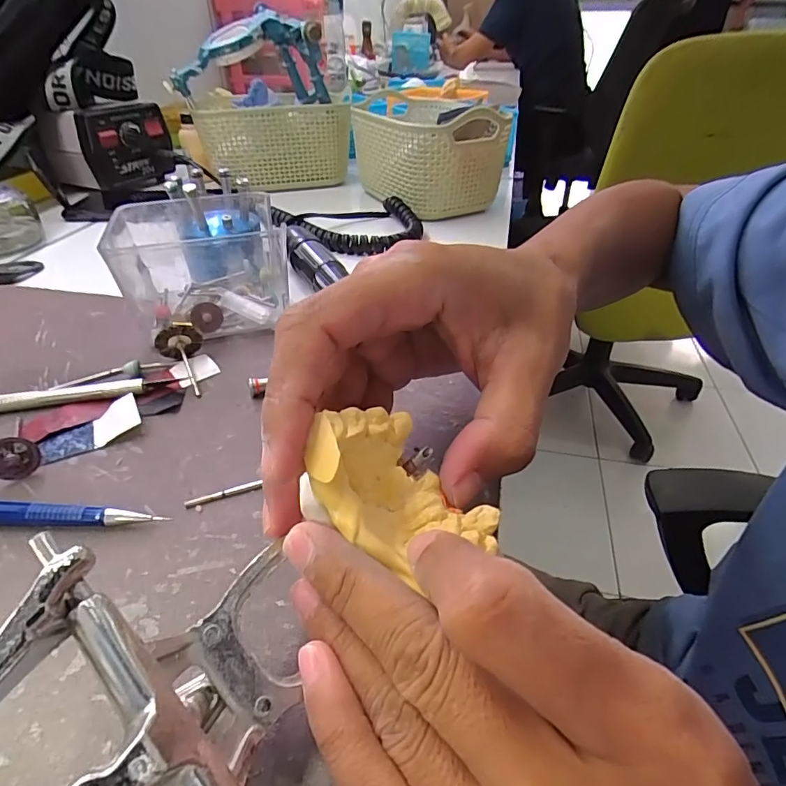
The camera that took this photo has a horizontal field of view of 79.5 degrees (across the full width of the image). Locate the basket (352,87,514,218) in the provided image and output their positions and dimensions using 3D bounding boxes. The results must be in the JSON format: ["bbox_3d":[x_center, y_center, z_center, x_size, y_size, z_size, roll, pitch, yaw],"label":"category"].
[{"bbox_3d":[0.029,-0.239,0.465,0.091,0.087,0.136,-27,46,-29],"label":"basket"}]

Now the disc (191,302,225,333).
[{"bbox_3d":[-0.110,-0.045,0.279,0.017,0.017,0.004,3,9,-9],"label":"disc"}]

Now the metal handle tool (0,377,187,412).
[{"bbox_3d":[-0.175,0.003,0.235,0.130,0.009,0.007,-8,39,-9],"label":"metal handle tool"}]

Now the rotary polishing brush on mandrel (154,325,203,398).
[{"bbox_3d":[-0.110,-0.018,0.250,0.023,0.021,0.041,-19,42,-21],"label":"rotary polishing brush on mandrel"}]

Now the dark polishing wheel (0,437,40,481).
[{"bbox_3d":[-0.158,0.027,0.196,0.018,0.018,0.005,-27,46,-29],"label":"dark polishing wheel"}]

